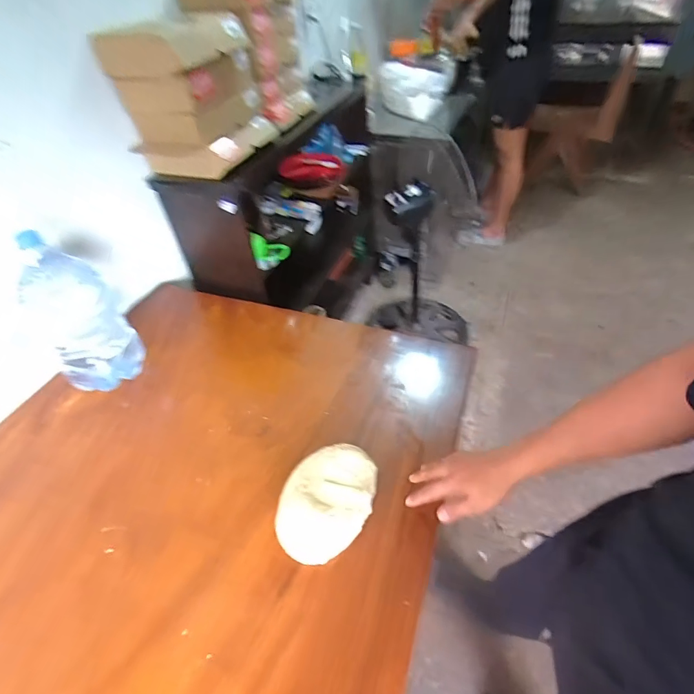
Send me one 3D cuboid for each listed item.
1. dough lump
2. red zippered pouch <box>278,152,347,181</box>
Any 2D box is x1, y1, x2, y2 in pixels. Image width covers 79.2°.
[{"bbox_3d":[-0.033,0.251,0.696,0.138,0.077,0.194,20,50,26],"label":"dough lump"},{"bbox_3d":[-0.146,-0.701,1.655,0.238,0.094,0.116,-27,47,-20],"label":"red zippered pouch"}]

